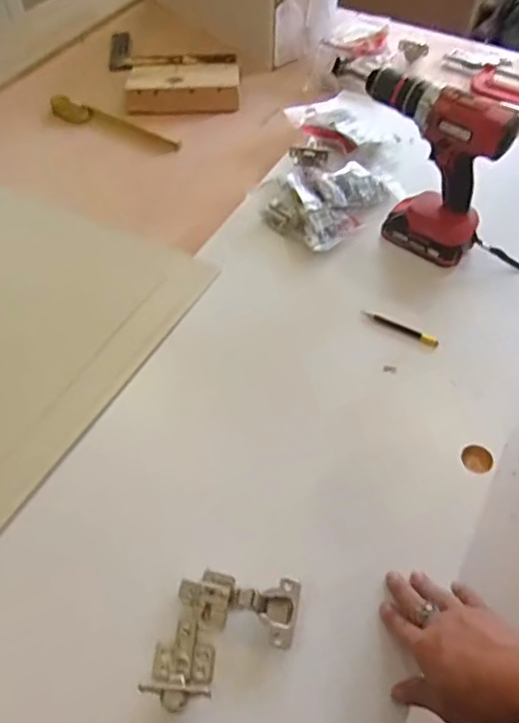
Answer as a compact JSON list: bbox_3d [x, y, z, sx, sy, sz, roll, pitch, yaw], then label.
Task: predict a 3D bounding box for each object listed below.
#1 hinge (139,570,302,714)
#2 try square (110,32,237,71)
[{"bbox_3d":[-0.032,0.247,0.526,0.119,0.031,0.120,9,54,7],"label":"hinge"},{"bbox_3d":[-0.180,-0.642,1.218,0.248,0.025,0.134,-5,54,-5],"label":"try square"}]

